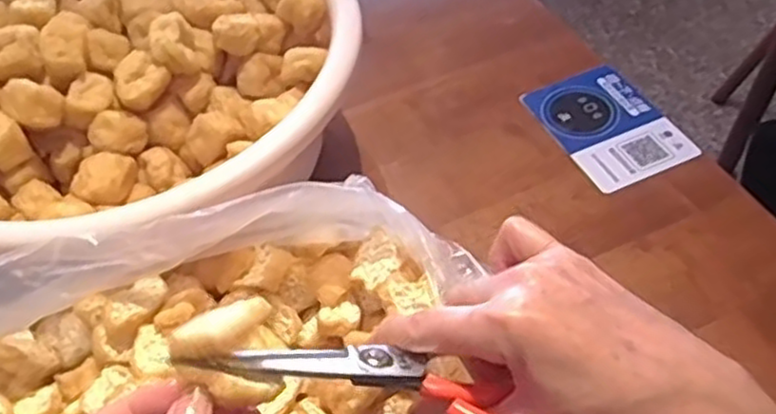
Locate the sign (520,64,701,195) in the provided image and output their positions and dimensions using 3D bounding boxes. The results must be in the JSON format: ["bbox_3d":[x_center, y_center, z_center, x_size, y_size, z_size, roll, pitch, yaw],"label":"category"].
[{"bbox_3d":[0.175,-0.067,0.582,0.088,0.007,0.127,-20,48,-11],"label":"sign"}]

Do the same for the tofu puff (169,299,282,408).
[{"bbox_3d":[-0.067,0.061,0.301,0.040,0.025,0.037,-12,50,-4],"label":"tofu puff"}]

